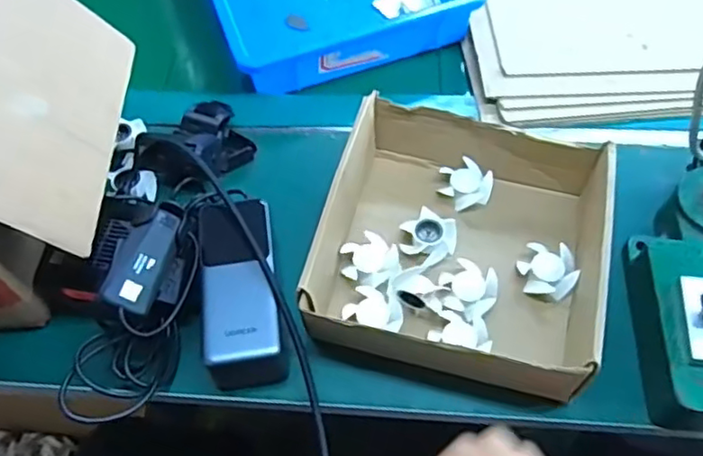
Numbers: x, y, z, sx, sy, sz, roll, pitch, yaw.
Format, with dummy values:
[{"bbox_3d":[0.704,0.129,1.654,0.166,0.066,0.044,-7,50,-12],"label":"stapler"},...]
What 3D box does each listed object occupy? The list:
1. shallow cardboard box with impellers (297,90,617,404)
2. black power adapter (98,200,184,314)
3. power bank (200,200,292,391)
[{"bbox_3d":[0.083,0.005,0.464,0.199,0.066,0.204,14,58,10],"label":"shallow cardboard box with impellers"},{"bbox_3d":[-0.137,0.021,0.415,0.034,0.025,0.074,34,63,-27],"label":"black power adapter"},{"bbox_3d":[-0.080,0.042,0.453,0.055,0.046,0.138,-8,57,-4],"label":"power bank"}]

